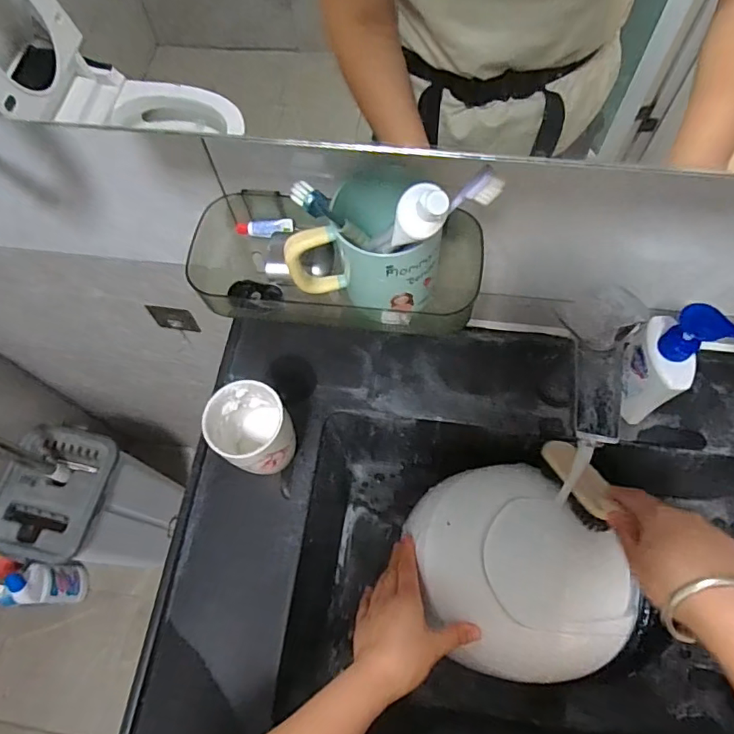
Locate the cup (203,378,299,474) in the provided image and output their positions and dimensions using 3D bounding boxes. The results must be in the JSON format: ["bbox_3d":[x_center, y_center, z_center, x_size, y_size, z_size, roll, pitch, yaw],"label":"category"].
[{"bbox_3d":[-0.110,0.067,0.512,0.072,0.098,0.071,-1,65,2],"label":"cup"}]

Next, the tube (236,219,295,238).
[{"bbox_3d":[-0.095,-0.129,0.482,0.054,0.012,0.010,-1,65,2],"label":"tube"}]

